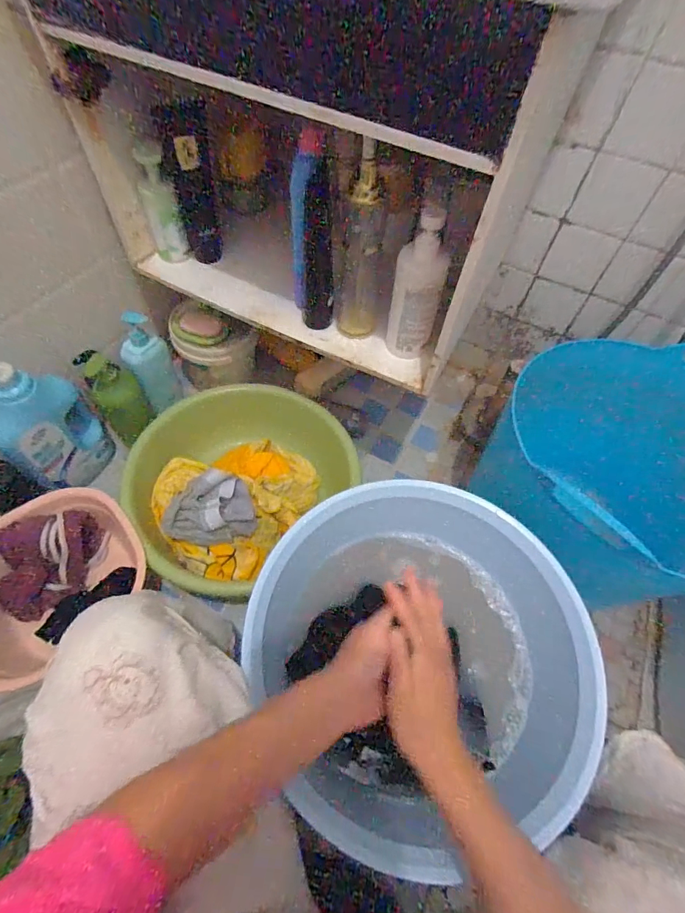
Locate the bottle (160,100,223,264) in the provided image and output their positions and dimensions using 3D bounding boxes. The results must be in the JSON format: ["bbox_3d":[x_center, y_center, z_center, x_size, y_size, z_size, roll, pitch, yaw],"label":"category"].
[{"bbox_3d":[-0.240,-0.429,0.656,0.066,0.209,0.051,26,60,13],"label":"bottle"}]

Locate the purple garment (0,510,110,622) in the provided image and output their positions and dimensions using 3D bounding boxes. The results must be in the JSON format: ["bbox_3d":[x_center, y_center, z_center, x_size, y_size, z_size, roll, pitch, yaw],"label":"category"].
[{"bbox_3d":[-0.482,0.171,0.670,0.138,0.093,0.139,-8,58,-8],"label":"purple garment"}]

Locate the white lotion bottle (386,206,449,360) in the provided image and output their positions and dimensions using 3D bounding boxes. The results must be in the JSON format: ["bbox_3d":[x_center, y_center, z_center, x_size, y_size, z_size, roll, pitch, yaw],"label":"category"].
[{"bbox_3d":[0.102,-0.221,0.562,0.065,0.200,0.044,9,57,2],"label":"white lotion bottle"}]

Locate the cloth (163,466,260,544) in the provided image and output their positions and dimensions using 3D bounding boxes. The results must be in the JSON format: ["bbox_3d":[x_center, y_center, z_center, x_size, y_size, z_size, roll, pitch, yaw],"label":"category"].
[{"bbox_3d":[-0.222,0.099,0.701,0.120,0.065,0.145,37,63,19],"label":"cloth"}]

